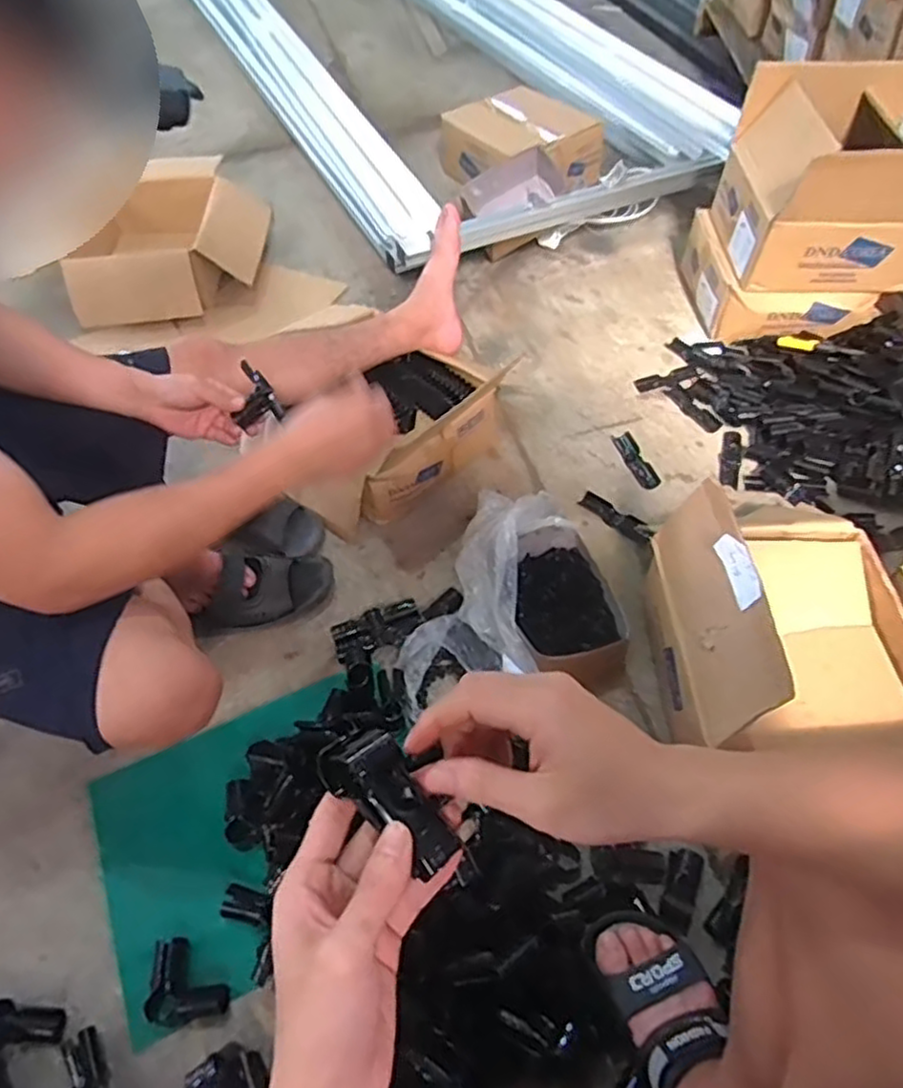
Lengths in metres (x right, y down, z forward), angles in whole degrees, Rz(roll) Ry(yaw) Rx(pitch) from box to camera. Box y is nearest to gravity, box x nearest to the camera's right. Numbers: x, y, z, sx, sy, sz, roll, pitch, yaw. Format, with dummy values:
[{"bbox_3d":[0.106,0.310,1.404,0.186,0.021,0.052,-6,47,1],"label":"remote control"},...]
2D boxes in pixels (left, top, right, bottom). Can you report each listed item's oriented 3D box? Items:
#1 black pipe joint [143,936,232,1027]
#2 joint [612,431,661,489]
[{"bbox_3d":[-0.284,0.471,0.762,0.077,0.030,0.080,-8,55,-3],"label":"black pipe joint"},{"bbox_3d":[0.318,-0.145,1.208,0.035,0.015,0.126,-18,56,-10],"label":"joint"}]

